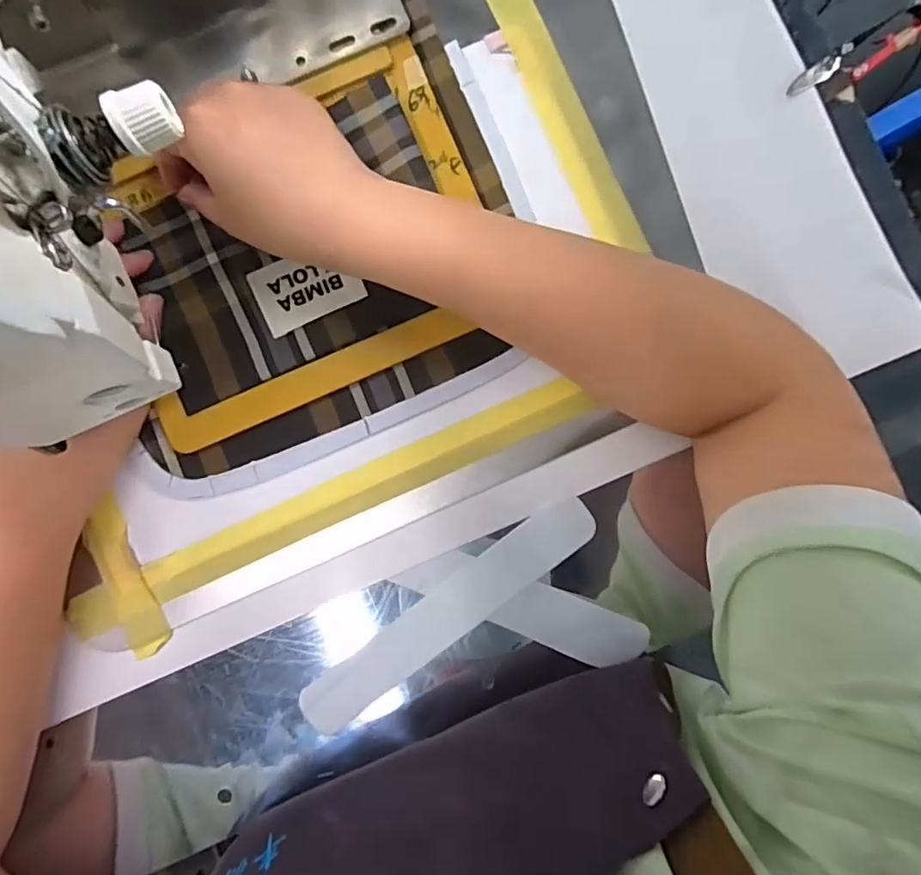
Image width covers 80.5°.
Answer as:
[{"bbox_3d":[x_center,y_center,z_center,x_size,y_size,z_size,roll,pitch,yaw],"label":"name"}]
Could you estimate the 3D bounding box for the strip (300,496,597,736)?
[{"bbox_3d":[-0.006,0.099,0.307,0.191,0.005,0.031,-37,86,0],"label":"strip"}]

